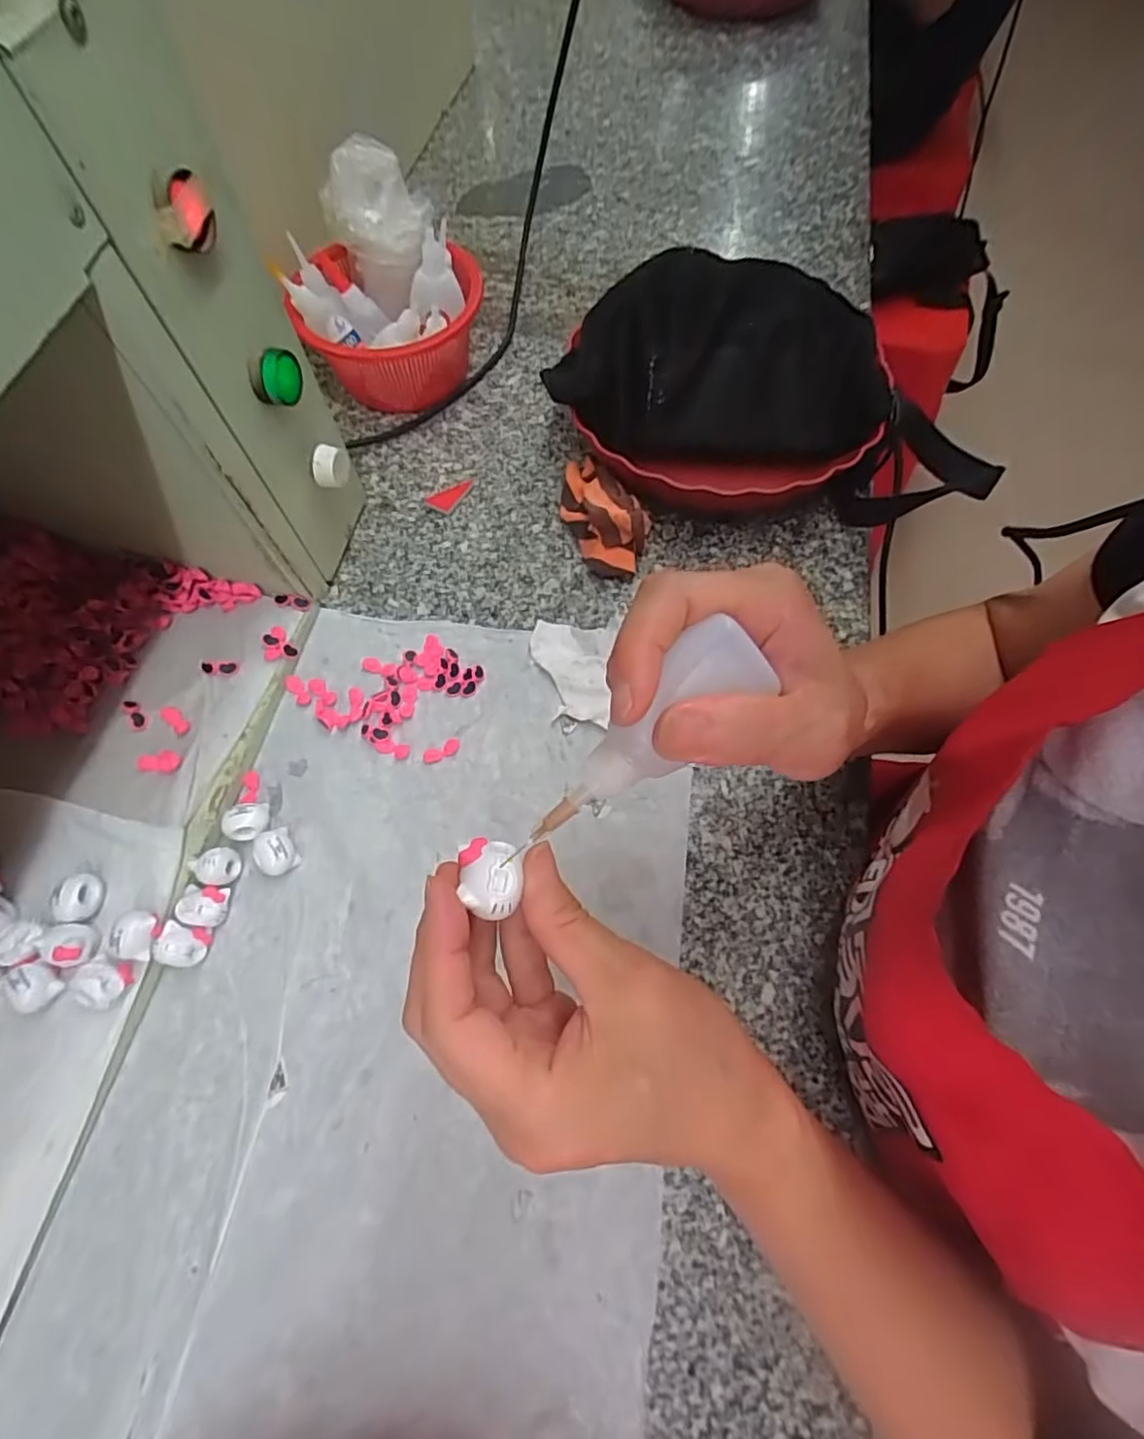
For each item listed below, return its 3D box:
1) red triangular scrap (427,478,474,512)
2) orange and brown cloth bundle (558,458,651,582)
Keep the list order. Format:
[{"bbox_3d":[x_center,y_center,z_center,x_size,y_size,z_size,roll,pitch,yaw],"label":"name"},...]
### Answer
[{"bbox_3d":[-0.097,-0.181,0.489,0.023,0.004,0.038,27,69,11],"label":"red triangular scrap"},{"bbox_3d":[0.020,-0.161,0.463,0.049,0.039,0.115,-22,68,-10],"label":"orange and brown cloth bundle"}]

